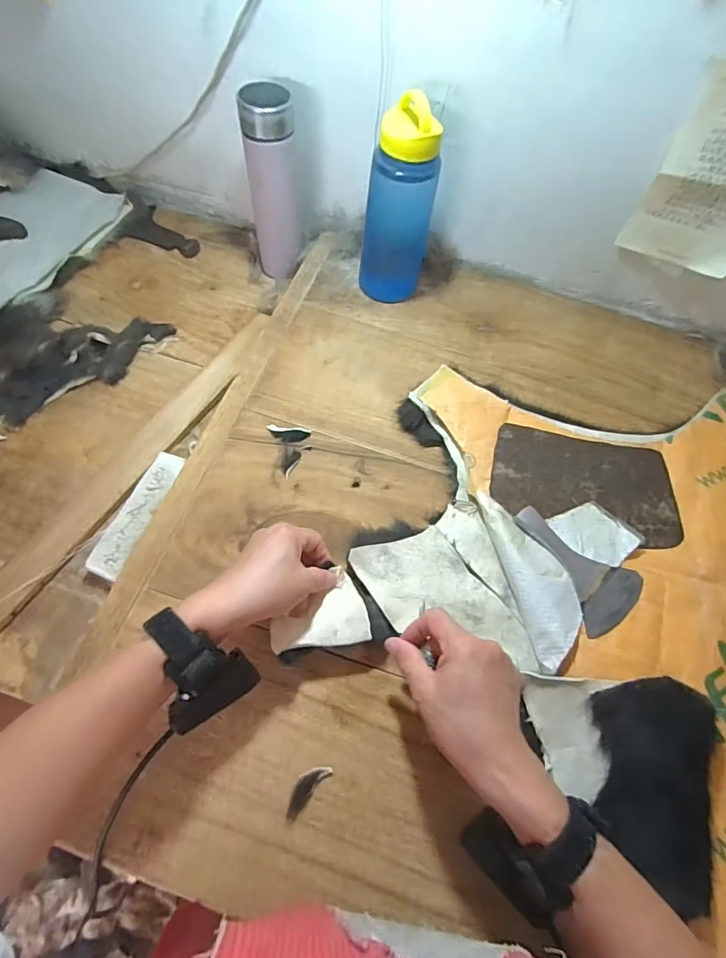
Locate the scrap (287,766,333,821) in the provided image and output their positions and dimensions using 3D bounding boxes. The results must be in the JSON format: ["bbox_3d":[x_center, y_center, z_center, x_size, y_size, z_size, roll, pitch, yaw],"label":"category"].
[{"bbox_3d":[-0.048,0.257,0.400,0.018,0.004,0.047,39,67,17],"label":"scrap"}]

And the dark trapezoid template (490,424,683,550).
[{"bbox_3d":[0.251,0.004,0.546,0.208,0.007,0.120,10,62,0],"label":"dark trapezoid template"}]

